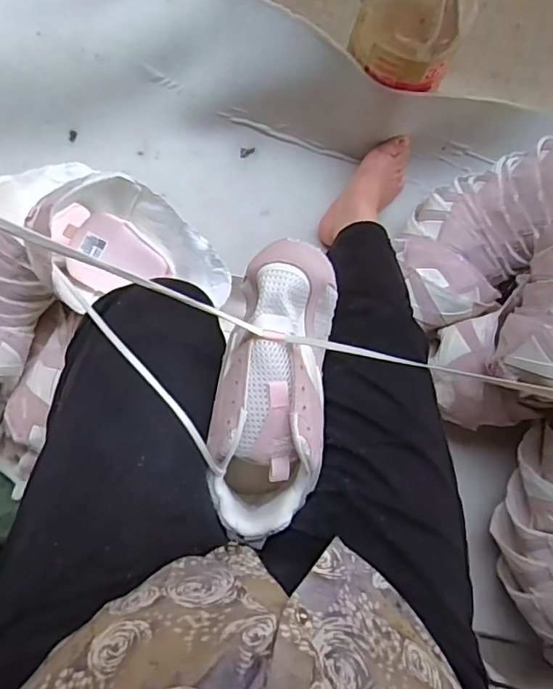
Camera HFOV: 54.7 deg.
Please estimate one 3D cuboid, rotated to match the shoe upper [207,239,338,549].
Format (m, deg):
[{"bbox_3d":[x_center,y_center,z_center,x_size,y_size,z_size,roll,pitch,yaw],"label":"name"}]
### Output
[{"bbox_3d":[-0.003,0.036,0.439,0.091,0.053,0.238,6,80,-1],"label":"shoe upper"}]

